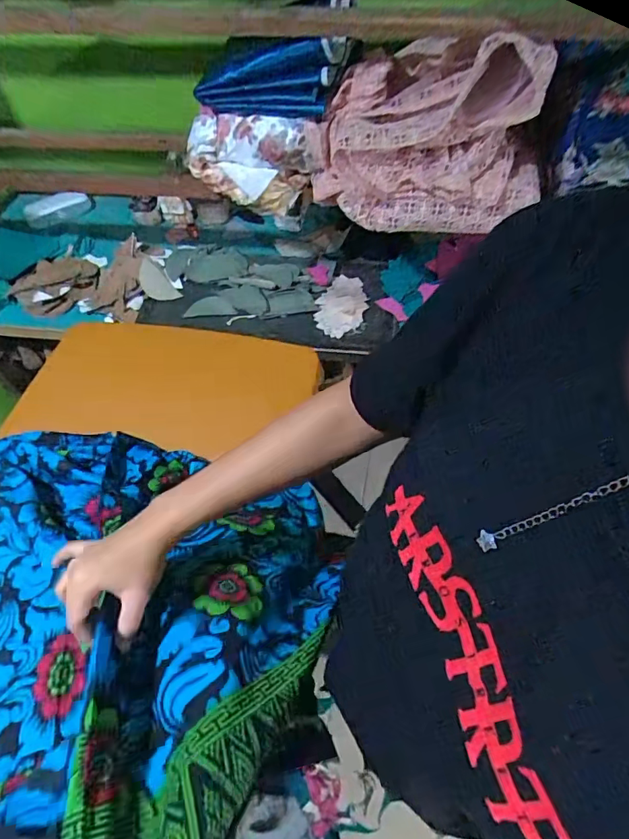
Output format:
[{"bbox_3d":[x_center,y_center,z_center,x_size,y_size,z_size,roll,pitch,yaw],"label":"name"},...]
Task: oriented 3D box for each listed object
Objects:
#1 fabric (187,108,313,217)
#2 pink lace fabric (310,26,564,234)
[{"bbox_3d":[-0.100,-0.400,0.766,0.190,0.133,0.060,4,58,7],"label":"fabric"},{"bbox_3d":[0.161,-0.391,0.674,0.314,0.204,0.128,10,59,10],"label":"pink lace fabric"}]

